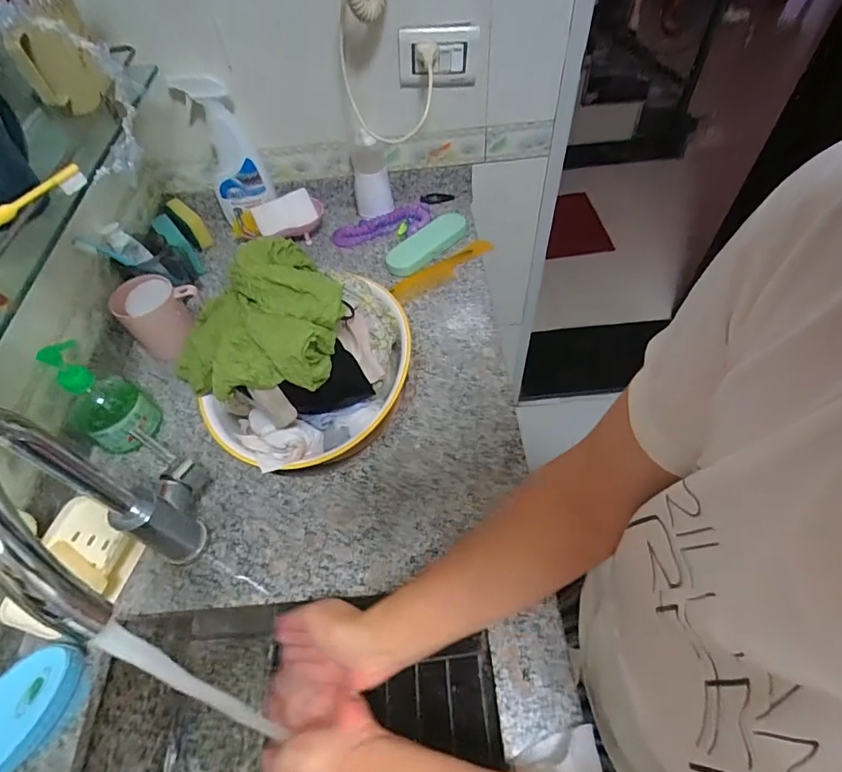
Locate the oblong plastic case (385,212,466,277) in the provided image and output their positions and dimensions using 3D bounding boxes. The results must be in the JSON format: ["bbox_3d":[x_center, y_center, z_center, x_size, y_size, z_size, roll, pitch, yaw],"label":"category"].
[{"bbox_3d":[0.010,-0.254,0.825,0.173,0.024,0.061,-38,61,-21],"label":"oblong plastic case"}]

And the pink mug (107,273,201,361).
[{"bbox_3d":[-0.372,-0.096,0.681,0.096,0.105,0.080,7,55,8],"label":"pink mug"}]

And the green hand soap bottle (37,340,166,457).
[{"bbox_3d":[-0.386,0.020,0.568,0.061,0.154,0.078,36,64,25],"label":"green hand soap bottle"}]

